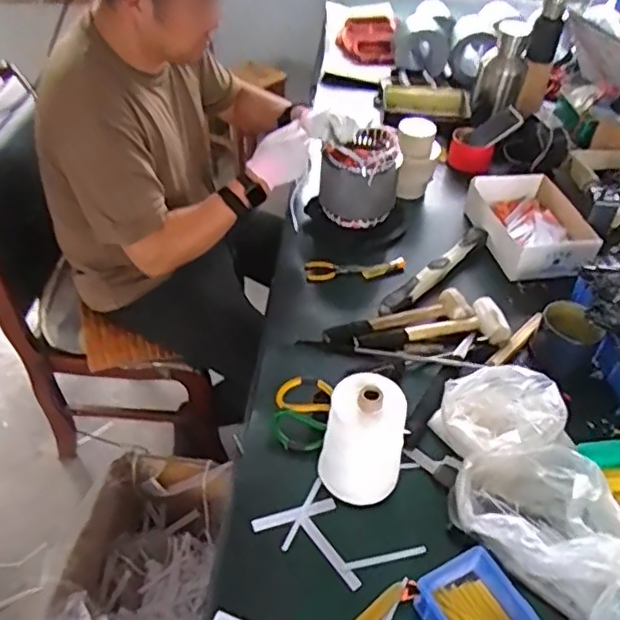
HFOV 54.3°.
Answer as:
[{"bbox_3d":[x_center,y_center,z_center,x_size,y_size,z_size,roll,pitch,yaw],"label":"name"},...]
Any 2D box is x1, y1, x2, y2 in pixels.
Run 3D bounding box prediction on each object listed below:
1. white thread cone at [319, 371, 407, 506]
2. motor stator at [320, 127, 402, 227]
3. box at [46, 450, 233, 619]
[{"bbox_3d":[0.072,0.165,0.758,0.096,0.156,0.097,10,44,8],"label":"white thread cone"},{"bbox_3d":[0.099,-0.259,1.197,0.144,0.155,0.144,6,44,4],"label":"motor stator"},{"bbox_3d":[-0.299,0.482,1.100,0.228,0.220,0.385,4,44,2],"label":"box"}]

